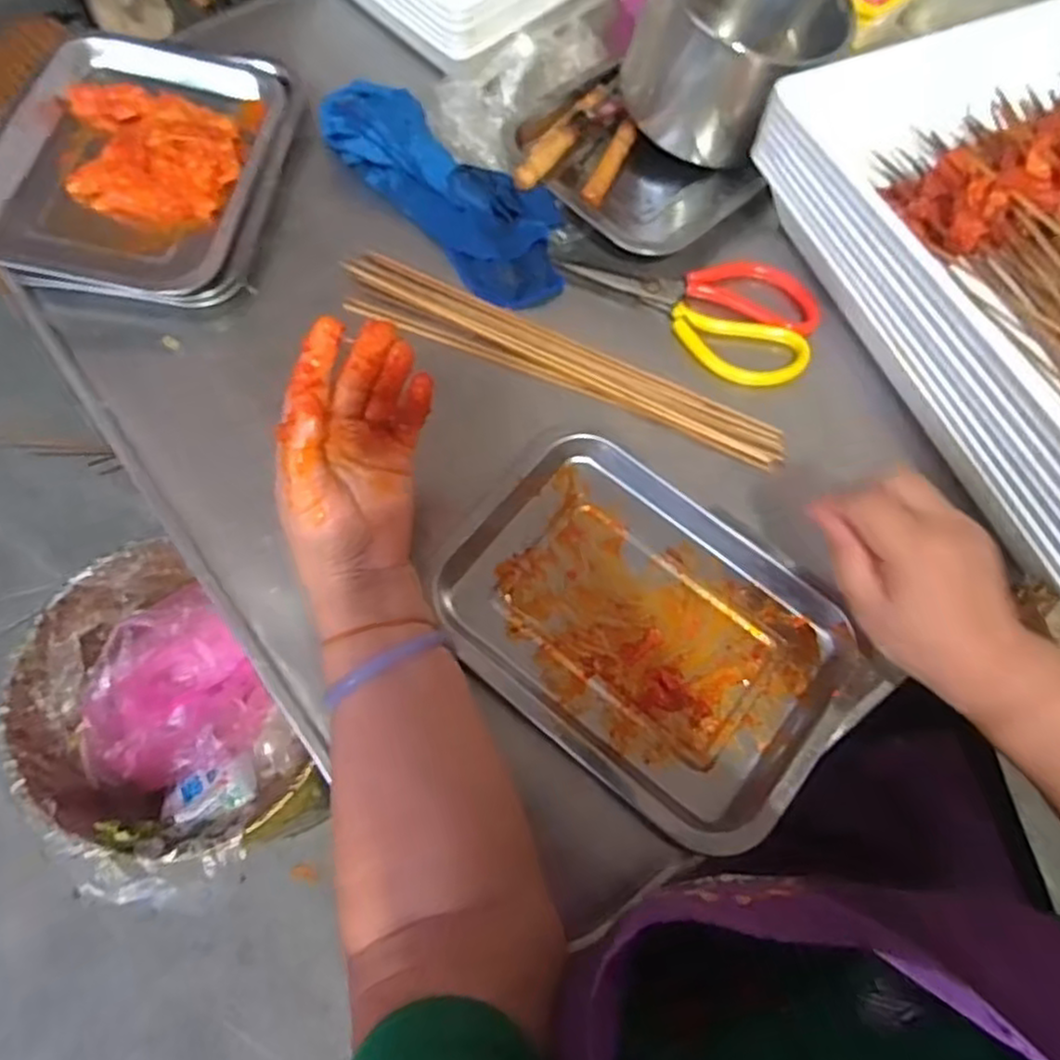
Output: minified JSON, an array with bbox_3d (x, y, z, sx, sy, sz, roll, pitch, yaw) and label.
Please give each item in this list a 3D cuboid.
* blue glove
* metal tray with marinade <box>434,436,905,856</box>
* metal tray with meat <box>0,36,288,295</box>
[{"bbox_3d":[-0.058,-0.269,0.568,0.086,0.034,0.237,-38,75,-16],"label":"blue glove"},{"bbox_3d":[0.074,0.064,0.461,0.253,0.025,0.175,37,71,11],"label":"metal tray with marinade"},{"bbox_3d":[-0.299,-0.283,0.560,0.194,0.038,0.246,7,69,0],"label":"metal tray with meat"}]

